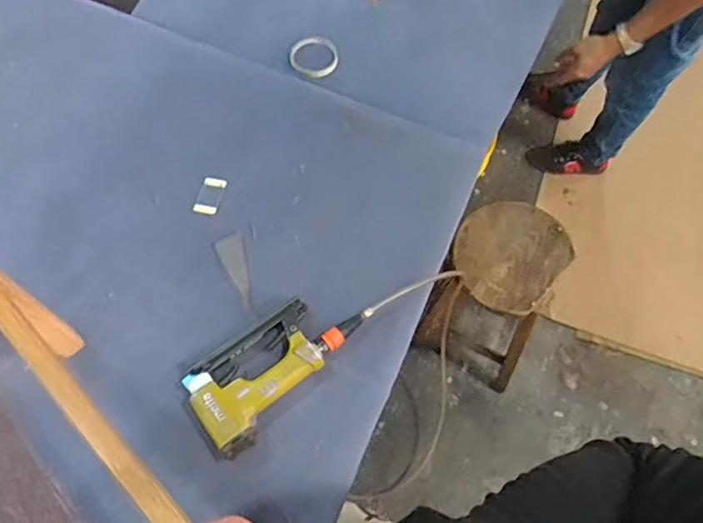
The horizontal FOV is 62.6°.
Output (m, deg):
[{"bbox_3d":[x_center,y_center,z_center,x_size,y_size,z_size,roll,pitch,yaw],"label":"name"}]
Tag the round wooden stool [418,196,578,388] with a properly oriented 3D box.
[{"bbox_3d":[0.339,0.091,1.449,0.248,0.482,0.270,1,66,-2],"label":"round wooden stool"}]

